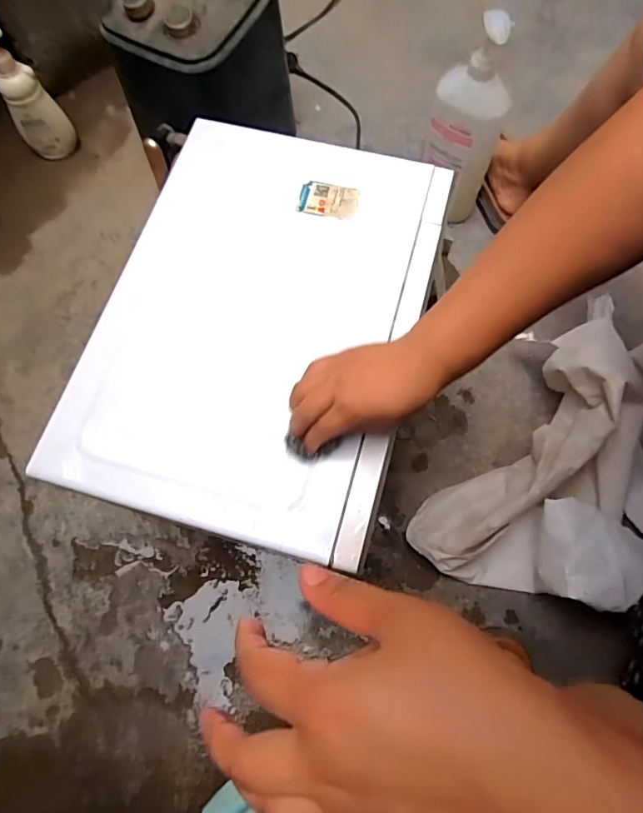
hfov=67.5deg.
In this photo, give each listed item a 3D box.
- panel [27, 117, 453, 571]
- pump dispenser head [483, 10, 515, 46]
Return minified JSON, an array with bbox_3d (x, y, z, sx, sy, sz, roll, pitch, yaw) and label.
[{"bbox_3d":[-0.057,-0.098,0.493,0.303,0.033,0.438,14,72,7],"label":"panel"},{"bbox_3d":[0.212,-0.456,0.577,0.021,0.021,0.047,-21,72,-8],"label":"pump dispenser head"}]

